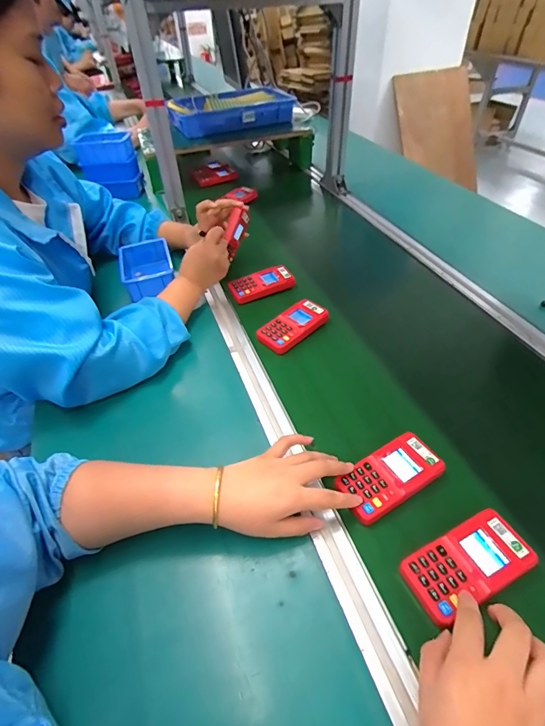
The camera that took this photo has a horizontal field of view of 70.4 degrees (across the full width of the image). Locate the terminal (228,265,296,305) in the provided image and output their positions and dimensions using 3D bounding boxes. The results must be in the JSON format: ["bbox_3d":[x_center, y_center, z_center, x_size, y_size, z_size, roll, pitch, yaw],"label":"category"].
[{"bbox_3d":[-0.021,-0.152,0.736,0.122,0.017,0.061,-19,59,-11],"label":"terminal"}]

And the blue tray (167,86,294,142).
[{"bbox_3d":[-0.131,-0.765,1.171,0.346,0.069,0.249,-17,47,-15],"label":"blue tray"}]

